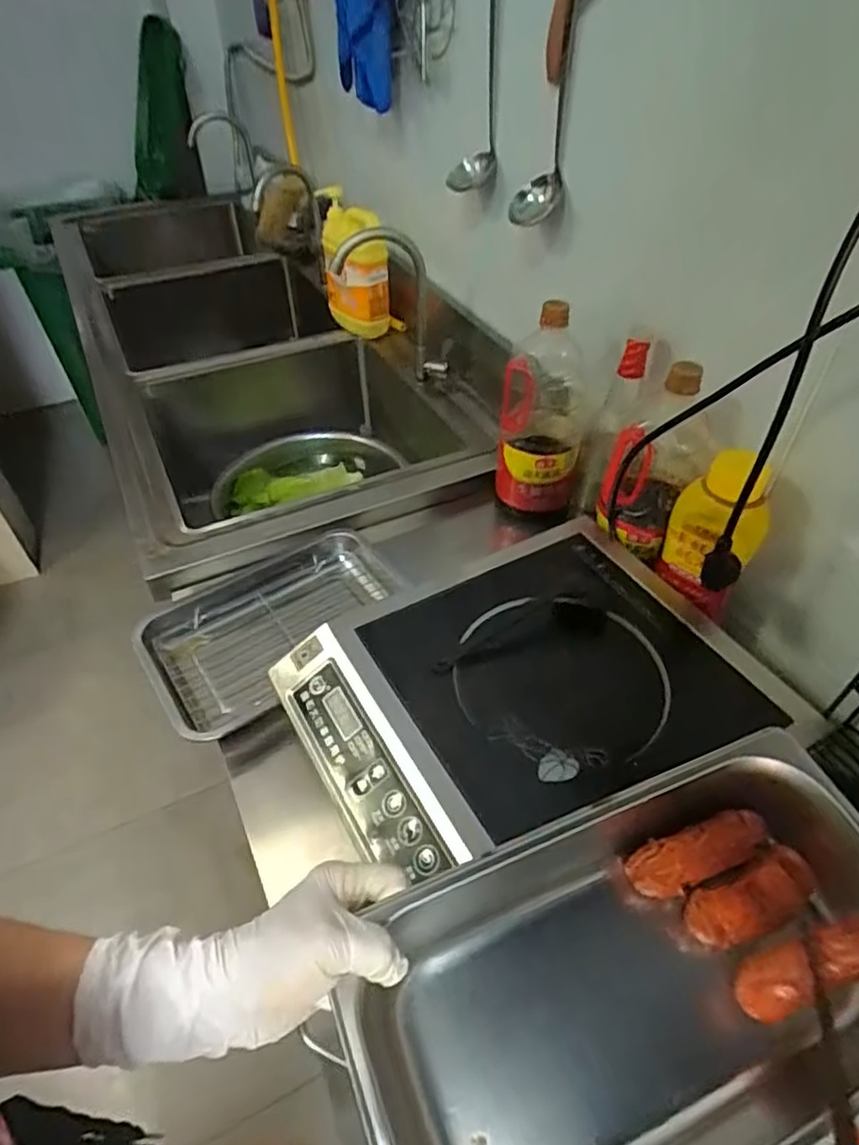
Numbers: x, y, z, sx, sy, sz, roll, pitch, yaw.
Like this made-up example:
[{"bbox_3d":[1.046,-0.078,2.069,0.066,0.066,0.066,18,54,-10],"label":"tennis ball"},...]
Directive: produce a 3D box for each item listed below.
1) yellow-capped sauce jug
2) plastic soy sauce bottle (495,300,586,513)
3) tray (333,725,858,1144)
[{"bbox_3d":[0.310,-0.033,0.706,0.066,0.188,0.077,-13,47,-12],"label":"yellow-capped sauce jug"},{"bbox_3d":[0.154,-0.220,0.882,0.110,0.268,0.094,6,46,6],"label":"plastic soy sauce bottle"},{"bbox_3d":[0.121,0.231,0.363,0.320,0.075,0.171,-17,48,-16],"label":"tray"}]

